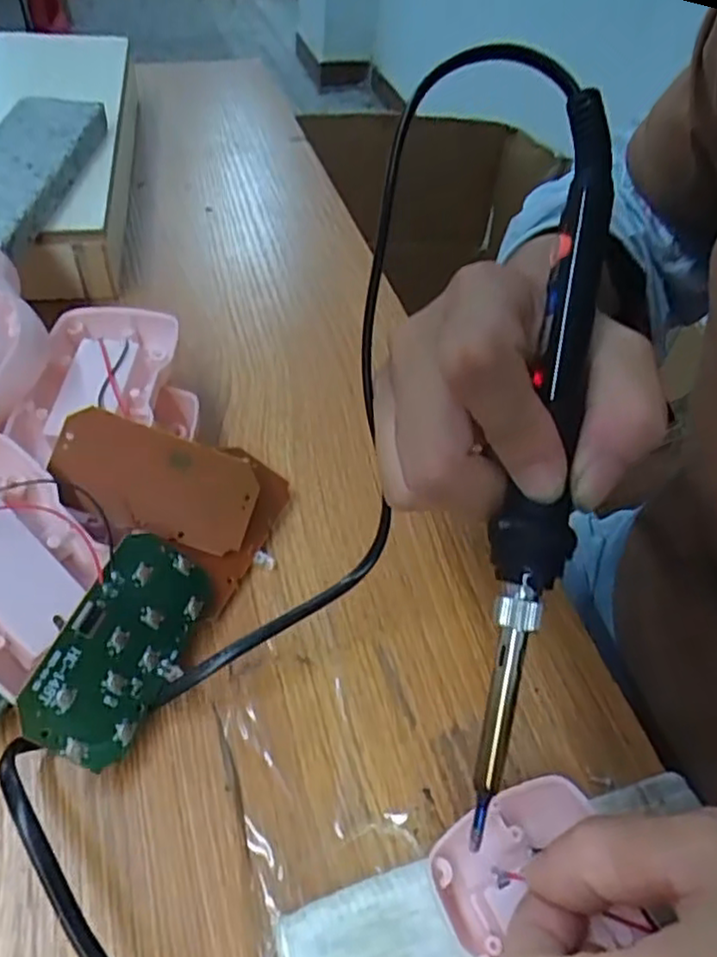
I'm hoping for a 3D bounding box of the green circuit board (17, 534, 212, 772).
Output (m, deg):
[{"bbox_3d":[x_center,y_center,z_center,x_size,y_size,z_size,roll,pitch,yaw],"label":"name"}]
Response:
[{"bbox_3d":[-0.078,0.054,0.224,0.038,0.004,0.074,41,51,-22],"label":"green circuit board"}]

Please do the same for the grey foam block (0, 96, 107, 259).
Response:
[{"bbox_3d":[-0.175,-0.156,0.347,0.043,0.022,0.149,7,49,0],"label":"grey foam block"}]

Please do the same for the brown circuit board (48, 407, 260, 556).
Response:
[{"bbox_3d":[-0.075,0.001,0.255,0.074,0.005,0.038,19,89,-16],"label":"brown circuit board"}]

